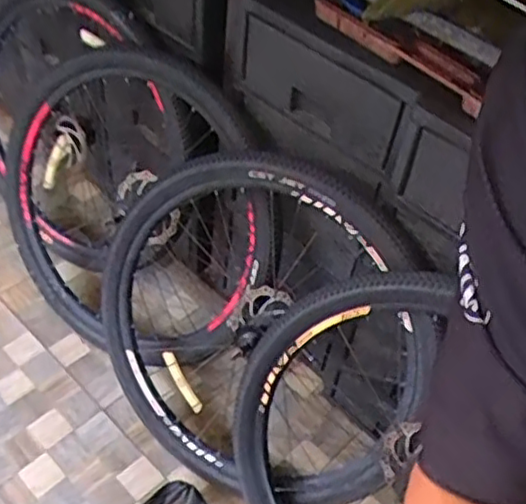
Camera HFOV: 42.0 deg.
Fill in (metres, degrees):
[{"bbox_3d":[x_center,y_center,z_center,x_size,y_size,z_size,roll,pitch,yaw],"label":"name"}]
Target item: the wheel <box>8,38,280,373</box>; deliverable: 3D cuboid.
[{"bbox_3d":[-0.272,-0.067,1.350,0.651,0.642,0.126,23,20,23],"label":"wheel"}]

